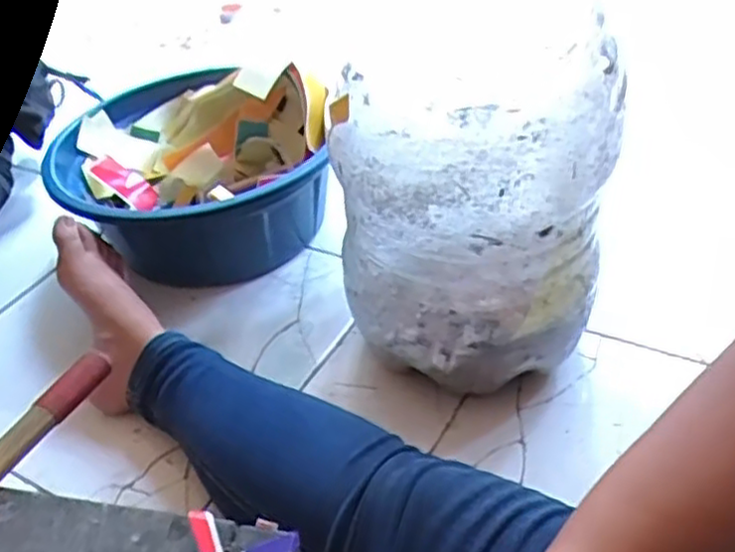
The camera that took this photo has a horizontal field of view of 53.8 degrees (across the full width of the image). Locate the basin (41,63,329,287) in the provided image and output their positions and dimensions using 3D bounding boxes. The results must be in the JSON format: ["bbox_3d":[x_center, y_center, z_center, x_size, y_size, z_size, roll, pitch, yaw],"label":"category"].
[{"bbox_3d":[-0.219,-0.127,0.930,0.309,0.142,0.351,-12,40,-6],"label":"basin"}]

